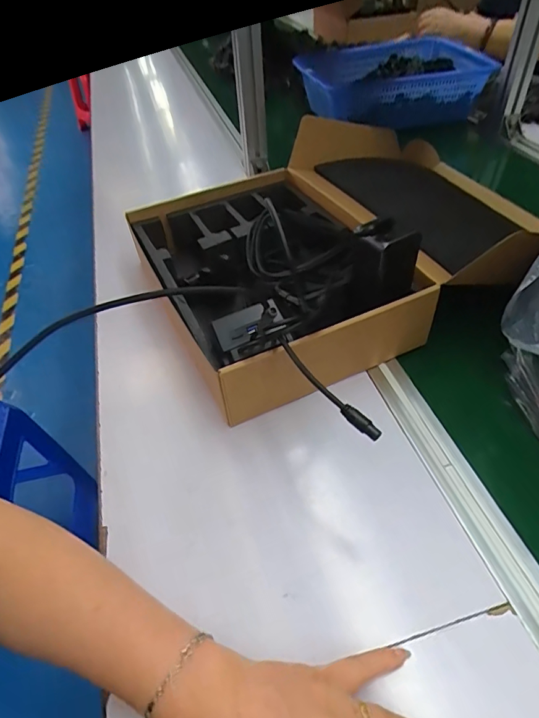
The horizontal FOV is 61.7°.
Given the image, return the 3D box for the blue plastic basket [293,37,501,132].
[{"bbox_3d":[0.302,-0.667,1.089,0.398,0.115,0.320,-9,44,-4],"label":"blue plastic basket"}]

